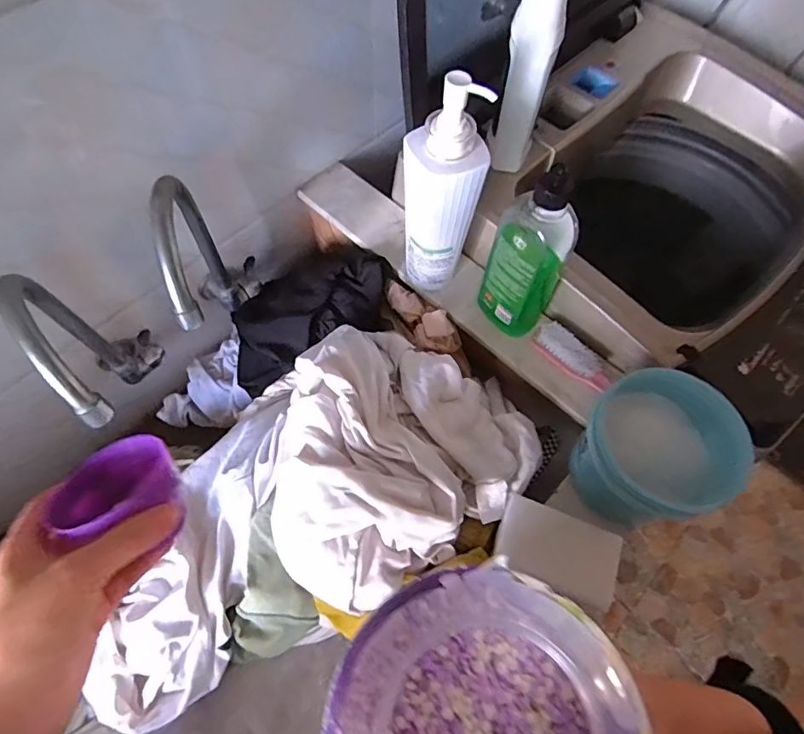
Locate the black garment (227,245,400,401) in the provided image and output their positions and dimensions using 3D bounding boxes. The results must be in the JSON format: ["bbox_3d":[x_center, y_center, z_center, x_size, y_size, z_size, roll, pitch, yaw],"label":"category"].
[{"bbox_3d":[-0.116,-0.071,0.640,0.217,0.101,0.135,-20,65,-12],"label":"black garment"}]

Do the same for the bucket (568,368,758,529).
[{"bbox_3d":[0.218,0.079,0.463,0.119,0.114,0.107,-37,70,-19],"label":"bucket"}]

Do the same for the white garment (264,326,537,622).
[{"bbox_3d":[-0.011,0.053,0.495,0.287,0.080,0.252,-30,68,-16],"label":"white garment"}]

